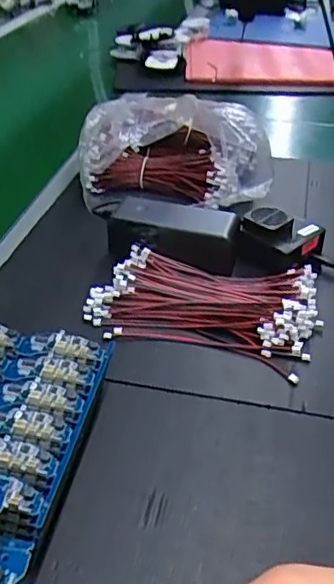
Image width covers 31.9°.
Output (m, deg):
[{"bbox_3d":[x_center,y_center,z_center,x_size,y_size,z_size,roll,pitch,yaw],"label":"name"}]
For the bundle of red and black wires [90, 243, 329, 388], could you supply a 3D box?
[{"bbox_3d":[0.037,-0.001,0.548,0.200,0.034,0.133,12,38,14],"label":"bundle of red and black wires"}]

